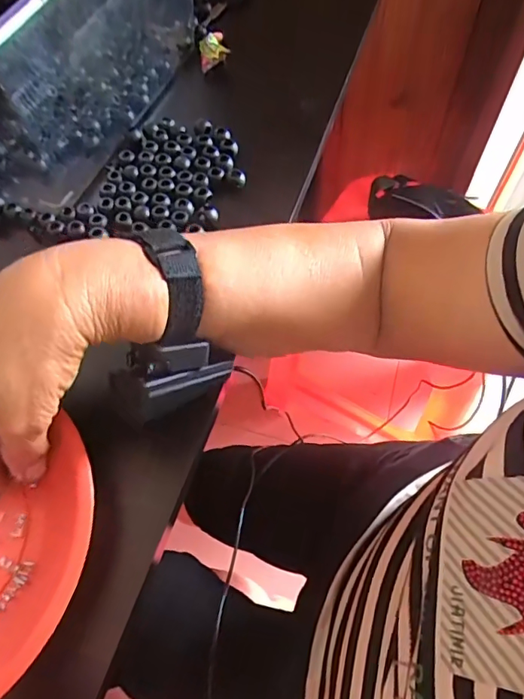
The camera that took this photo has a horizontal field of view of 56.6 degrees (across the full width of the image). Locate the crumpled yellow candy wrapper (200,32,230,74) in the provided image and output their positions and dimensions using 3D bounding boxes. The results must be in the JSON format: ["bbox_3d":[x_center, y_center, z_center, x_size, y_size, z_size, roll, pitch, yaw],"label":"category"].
[{"bbox_3d":[-0.046,-0.289,0.471,0.028,0.022,0.029,-7,61,-1],"label":"crumpled yellow candy wrapper"}]

